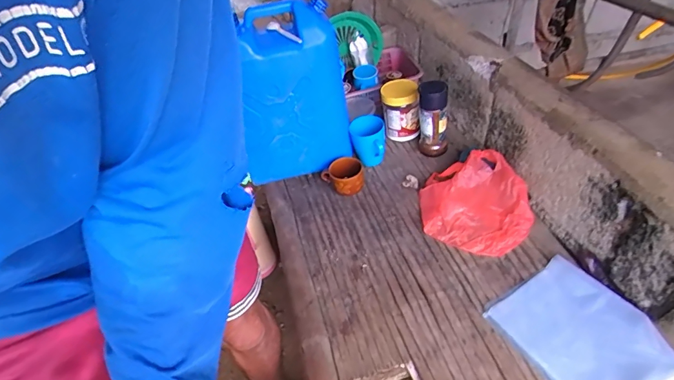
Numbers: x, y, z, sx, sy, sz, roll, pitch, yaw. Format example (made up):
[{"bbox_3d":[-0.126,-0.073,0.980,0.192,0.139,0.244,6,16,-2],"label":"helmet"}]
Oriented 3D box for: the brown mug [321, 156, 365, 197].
[{"bbox_3d":[0.020,-0.032,1.003,0.108,0.080,0.086,-11,42,-4],"label":"brown mug"}]

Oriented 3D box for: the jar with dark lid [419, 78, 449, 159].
[{"bbox_3d":[0.239,-0.176,1.017,0.083,0.194,0.082,-4,42,3],"label":"jar with dark lid"}]

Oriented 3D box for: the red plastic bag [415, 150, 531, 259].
[{"bbox_3d":[0.295,0.024,0.881,0.223,0.096,0.215,11,45,18],"label":"red plastic bag"}]

